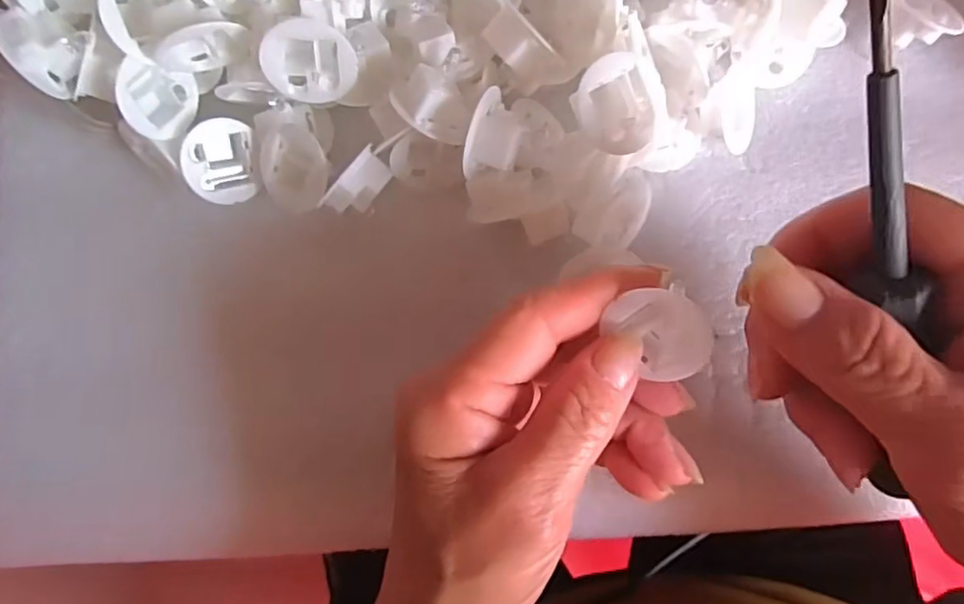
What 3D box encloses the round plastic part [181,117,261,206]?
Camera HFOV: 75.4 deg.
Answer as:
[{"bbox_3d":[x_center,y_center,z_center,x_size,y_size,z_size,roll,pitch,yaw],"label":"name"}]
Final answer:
[{"bbox_3d":[-0.103,-0.055,0.248,0.015,0.028,0.033,15,108,29],"label":"round plastic part"}]

